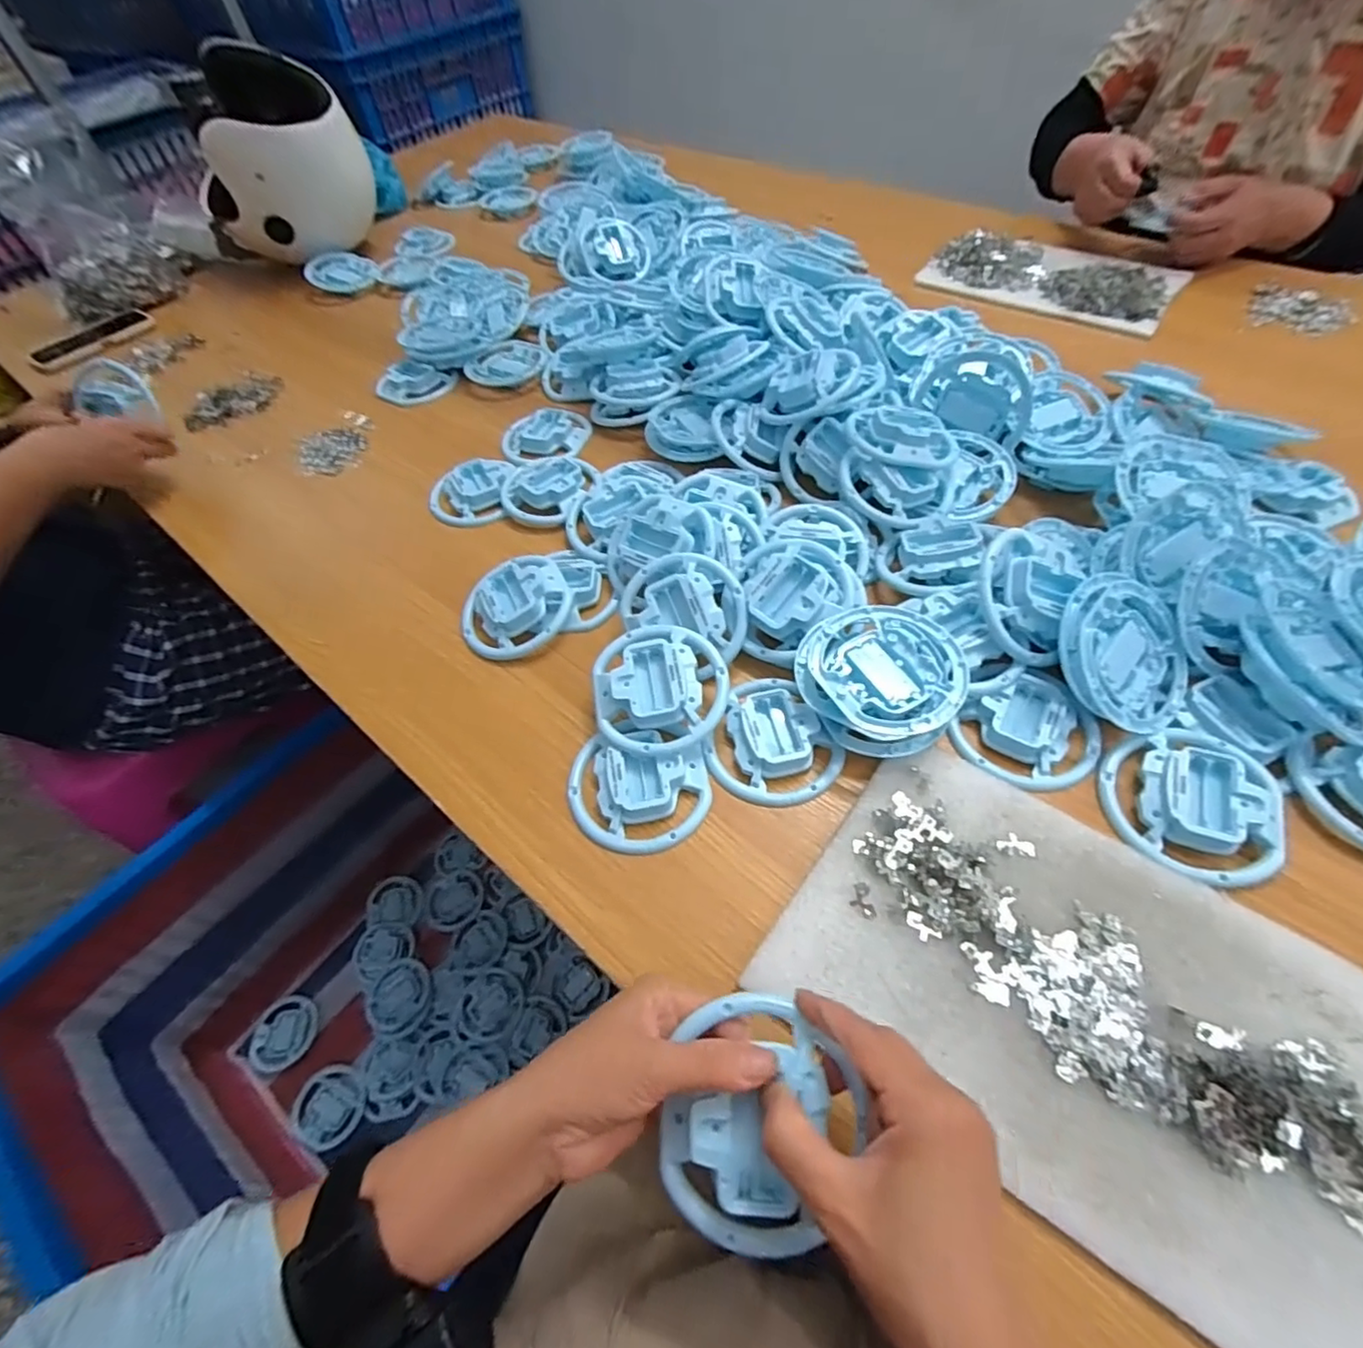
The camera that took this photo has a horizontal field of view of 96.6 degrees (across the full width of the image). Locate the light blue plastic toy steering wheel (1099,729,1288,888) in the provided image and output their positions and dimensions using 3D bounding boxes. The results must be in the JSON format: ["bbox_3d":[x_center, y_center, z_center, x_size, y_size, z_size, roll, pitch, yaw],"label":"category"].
[{"bbox_3d":[0.333,0.079,0.392,0.095,0.020,0.101,-2,55,3],"label":"light blue plastic toy steering wheel"}]

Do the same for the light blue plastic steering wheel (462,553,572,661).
[{"bbox_3d":[-0.144,-0.059,0.527,0.097,0.033,0.087,-24,57,-12],"label":"light blue plastic steering wheel"}]

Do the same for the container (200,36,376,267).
[{"bbox_3d":[-0.618,-0.777,0.935,0.196,0.256,0.216,22,60,19],"label":"container"}]

